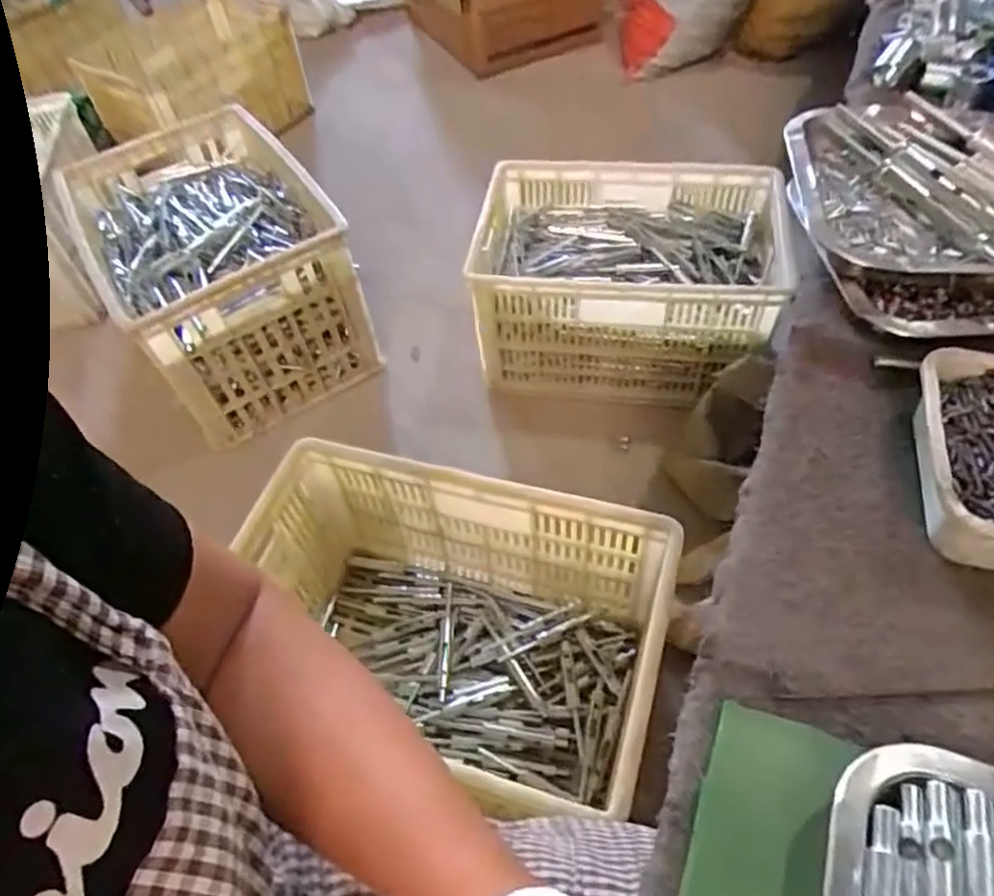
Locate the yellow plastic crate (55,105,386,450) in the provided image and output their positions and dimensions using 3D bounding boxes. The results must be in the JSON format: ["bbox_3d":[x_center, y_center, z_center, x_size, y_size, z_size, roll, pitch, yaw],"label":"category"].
[{"bbox_3d":[-0.472,-0.311,1.221,0.349,0.289,0.491,-28,55,-15],"label":"yellow plastic crate"}]

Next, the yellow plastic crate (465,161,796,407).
[{"bbox_3d":[0.221,-0.283,1.186,0.469,0.246,0.339,7,53,11],"label":"yellow plastic crate"}]

